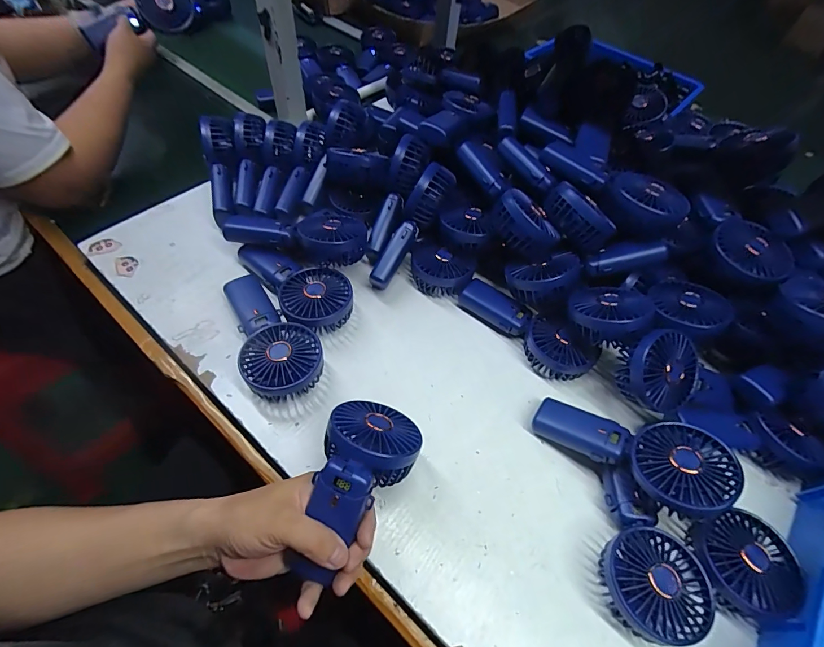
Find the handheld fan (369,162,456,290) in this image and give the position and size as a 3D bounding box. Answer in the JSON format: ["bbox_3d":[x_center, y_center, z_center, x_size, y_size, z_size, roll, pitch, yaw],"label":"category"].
[{"bbox_3d":[0.003,-0.123,0.549,0.032,0.079,0.177,30,87,14],"label":"handheld fan"}]

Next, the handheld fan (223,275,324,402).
[{"bbox_3d":[-0.165,0.007,0.471,0.085,0.041,0.184,-22,60,-21],"label":"handheld fan"}]

